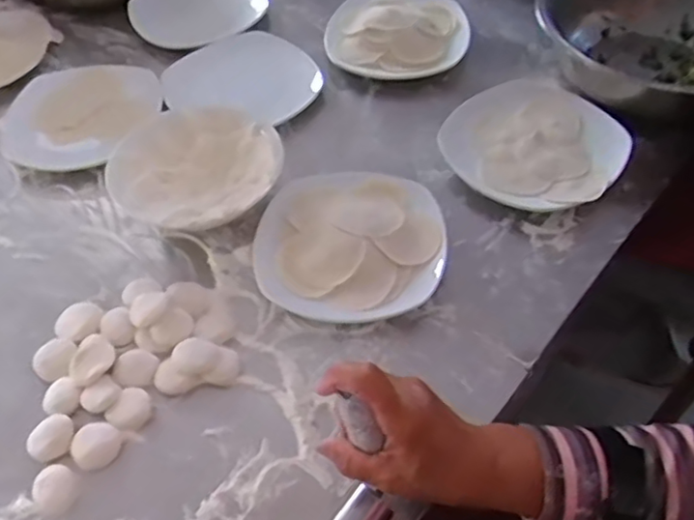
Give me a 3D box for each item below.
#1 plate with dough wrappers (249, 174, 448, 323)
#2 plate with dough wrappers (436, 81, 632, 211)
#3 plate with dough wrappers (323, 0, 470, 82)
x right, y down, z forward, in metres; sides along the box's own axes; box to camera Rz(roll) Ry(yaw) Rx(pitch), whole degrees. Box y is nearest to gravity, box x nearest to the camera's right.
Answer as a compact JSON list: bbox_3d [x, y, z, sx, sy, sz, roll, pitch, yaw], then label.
[{"bbox_3d":[0.003,-0.017,0.611,0.180,0.030,0.174,-1,52,2],"label":"plate with dough wrappers"},{"bbox_3d":[0.212,-0.135,0.686,0.193,0.040,0.180,-1,52,2],"label":"plate with dough wrappers"},{"bbox_3d":[0.063,-0.301,0.827,0.179,0.052,0.165,-1,52,2],"label":"plate with dough wrappers"}]

